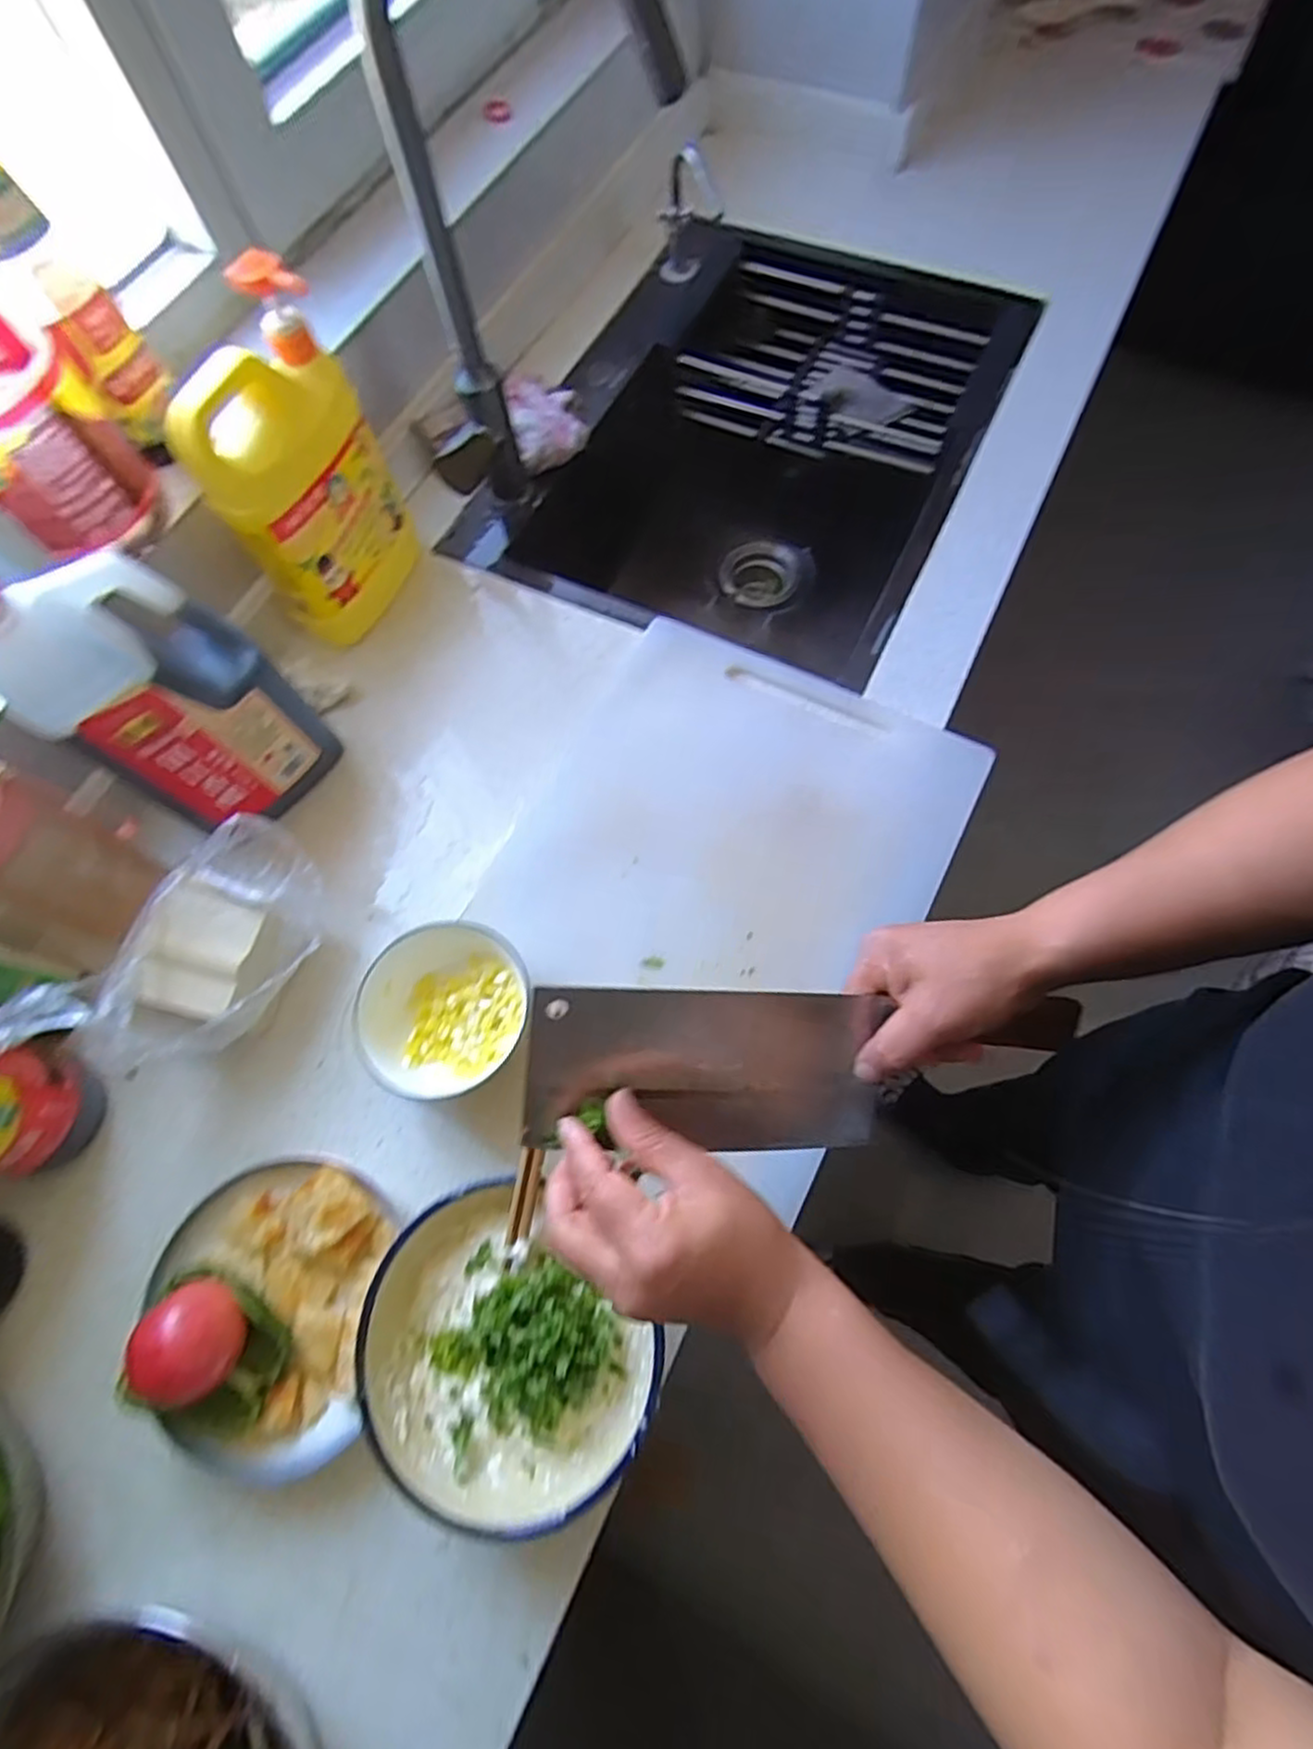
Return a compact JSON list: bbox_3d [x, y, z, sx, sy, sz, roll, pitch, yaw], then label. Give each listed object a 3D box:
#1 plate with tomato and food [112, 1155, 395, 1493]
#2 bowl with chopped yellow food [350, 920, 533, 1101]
[{"bbox_3d":[-0.251,0.274,0.454,0.154,0.080,0.174,-3,68,2],"label":"plate with tomato and food"},{"bbox_3d":[-0.147,0.101,0.519,0.108,0.071,0.113,-1,70,3],"label":"bowl with chopped yellow food"}]

